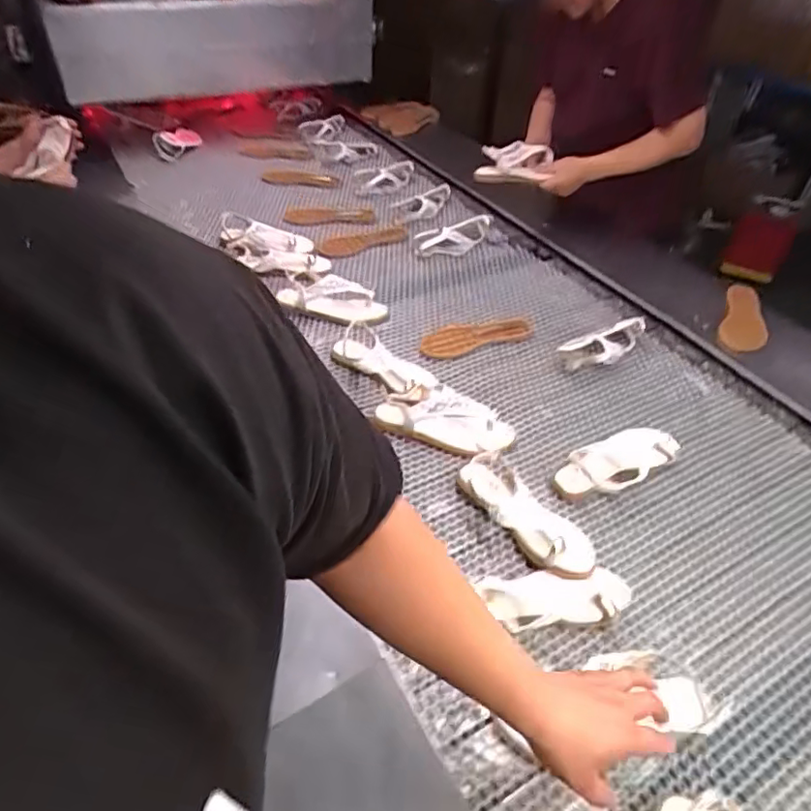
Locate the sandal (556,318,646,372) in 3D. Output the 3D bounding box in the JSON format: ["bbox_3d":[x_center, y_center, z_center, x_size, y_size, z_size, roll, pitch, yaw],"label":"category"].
[{"bbox_3d":[0.392,-0.121,1.109,0.195,0.063,0.072,-15,45,-19],"label":"sandal"}]

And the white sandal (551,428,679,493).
[{"bbox_3d":[0.328,0.092,0.909,0.202,0.057,0.093,-19,47,-23],"label":"white sandal"}]

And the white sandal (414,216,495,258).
[{"bbox_3d":[0.122,-0.427,1.467,0.250,0.085,0.069,-20,51,-22],"label":"white sandal"}]

